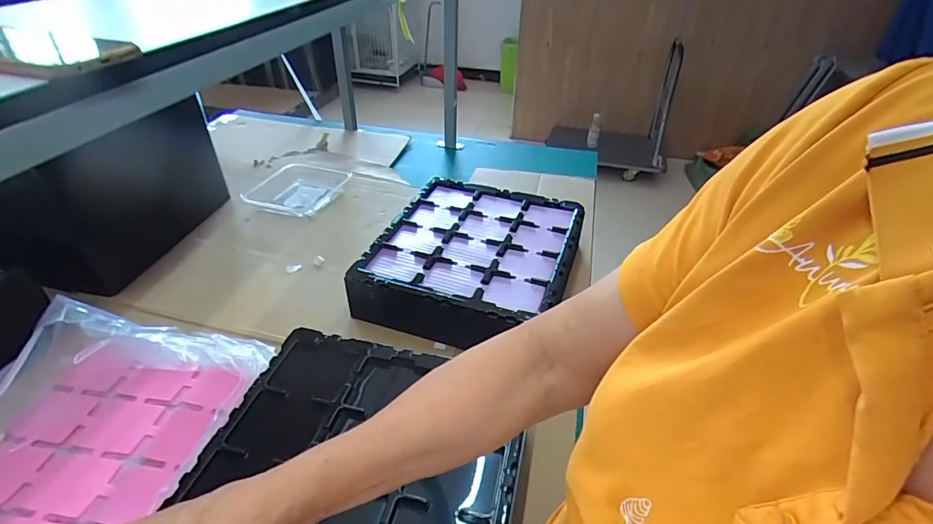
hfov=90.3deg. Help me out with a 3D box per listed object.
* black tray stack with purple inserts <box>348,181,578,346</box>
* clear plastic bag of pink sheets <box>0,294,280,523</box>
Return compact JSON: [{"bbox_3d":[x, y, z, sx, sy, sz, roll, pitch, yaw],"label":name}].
[{"bbox_3d":[0.020,-0.005,0.886,0.339,0.105,0.372,14,39,16],"label":"black tray stack with purple inserts"},{"bbox_3d":[-0.469,0.219,0.563,0.313,0.111,0.408,9,38,8],"label":"clear plastic bag of pink sheets"}]

